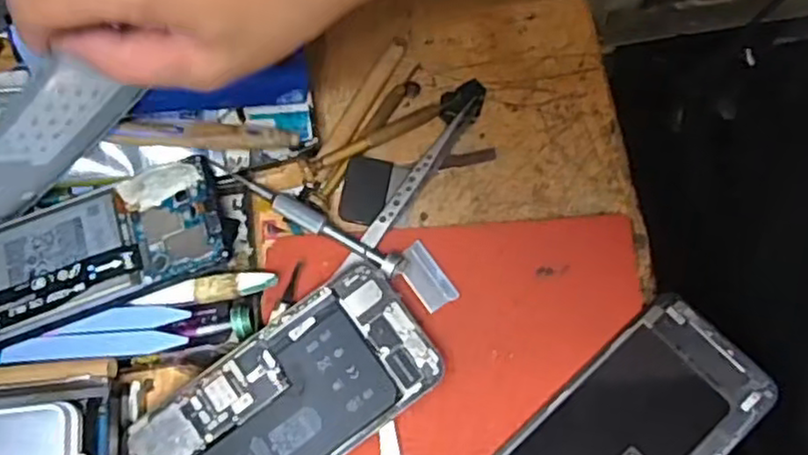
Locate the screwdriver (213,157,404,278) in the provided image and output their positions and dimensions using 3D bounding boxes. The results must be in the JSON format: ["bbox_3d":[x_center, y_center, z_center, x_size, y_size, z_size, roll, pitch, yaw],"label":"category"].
[{"bbox_3d":[-0.055,-0.006,0.393,0.123,0.013,0.013,29,75,13],"label":"screwdriver"}]

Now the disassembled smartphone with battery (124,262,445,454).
[{"bbox_3d":[-0.060,0.089,0.355,0.154,0.013,0.075,-36,72,-8],"label":"disassembled smartphone with battery"}]

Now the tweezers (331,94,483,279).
[{"bbox_3d":[0.004,-0.025,0.406,0.014,0.013,0.133,32,76,14],"label":"tweezers"}]

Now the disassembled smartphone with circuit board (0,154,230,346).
[{"bbox_3d":[-0.178,0.013,0.391,0.154,0.008,0.070,-21,71,-3],"label":"disassembled smartphone with circuit board"}]

